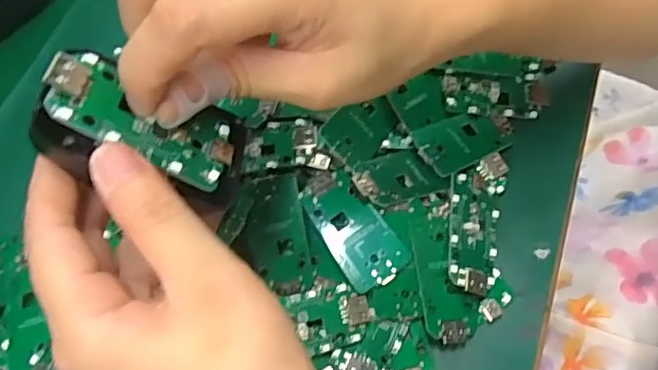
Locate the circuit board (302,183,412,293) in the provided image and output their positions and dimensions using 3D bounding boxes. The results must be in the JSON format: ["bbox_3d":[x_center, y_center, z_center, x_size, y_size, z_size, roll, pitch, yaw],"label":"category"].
[{"bbox_3d":[0.013,0.024,0.292,0.031,0.004,0.057,-36,73,-7],"label":"circuit board"}]

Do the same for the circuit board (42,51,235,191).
[{"bbox_3d":[-0.062,-0.023,0.195,0.063,0.005,0.030,27,49,-25],"label":"circuit board"}]

